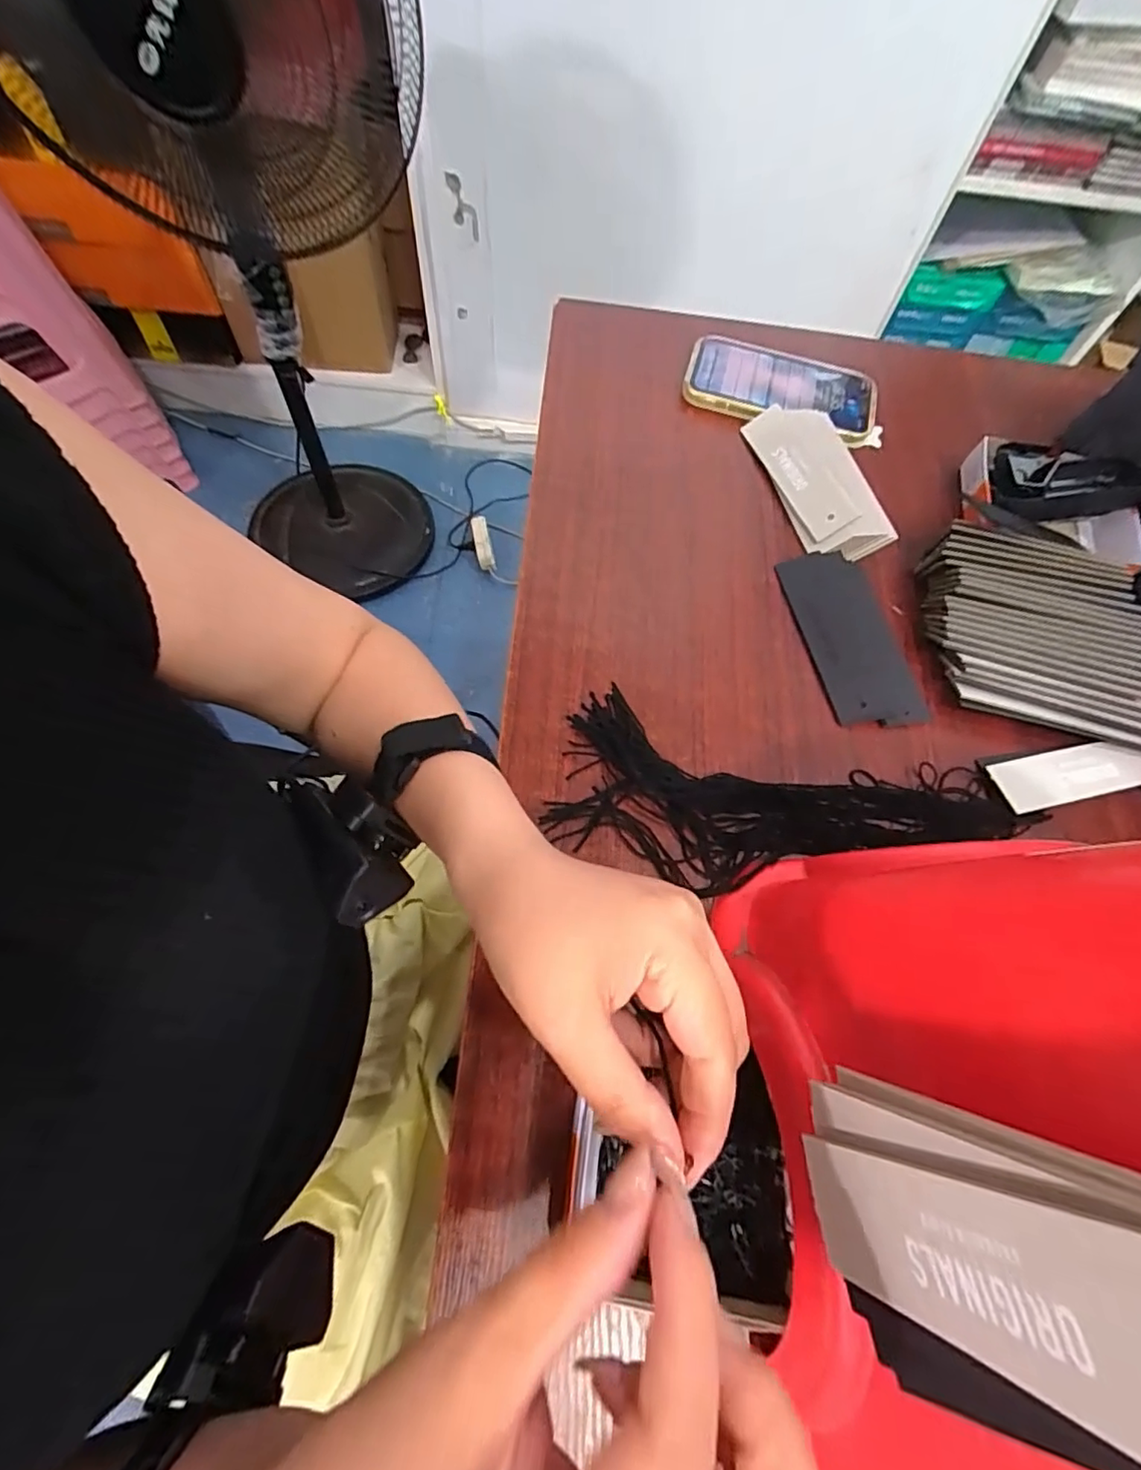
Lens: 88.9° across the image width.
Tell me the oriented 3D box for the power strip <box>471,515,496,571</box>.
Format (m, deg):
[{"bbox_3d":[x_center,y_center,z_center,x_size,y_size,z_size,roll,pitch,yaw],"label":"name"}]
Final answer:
[{"bbox_3d":[-0.204,-0.448,1.352,0.039,0.026,0.137,-11,79,-7],"label":"power strip"}]

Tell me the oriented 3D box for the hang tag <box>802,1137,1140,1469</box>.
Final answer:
[{"bbox_3d":[0.084,0.107,0.114,0.004,0.122,0.032,0,64,-13],"label":"hang tag"}]

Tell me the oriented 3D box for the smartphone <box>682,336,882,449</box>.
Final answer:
[{"bbox_3d":[0.178,-0.290,0.481,0.161,0.018,0.083,15,70,3],"label":"smartphone"}]

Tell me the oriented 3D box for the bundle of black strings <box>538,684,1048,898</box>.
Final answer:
[{"bbox_3d":[0.124,0.043,0.326,0.262,0.011,0.104,14,65,4],"label":"bundle of black strings"}]

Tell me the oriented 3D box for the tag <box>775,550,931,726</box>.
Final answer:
[{"bbox_3d":[0.183,-0.065,0.382,0.057,0.008,0.131,-11,68,-3],"label":"tag"}]

